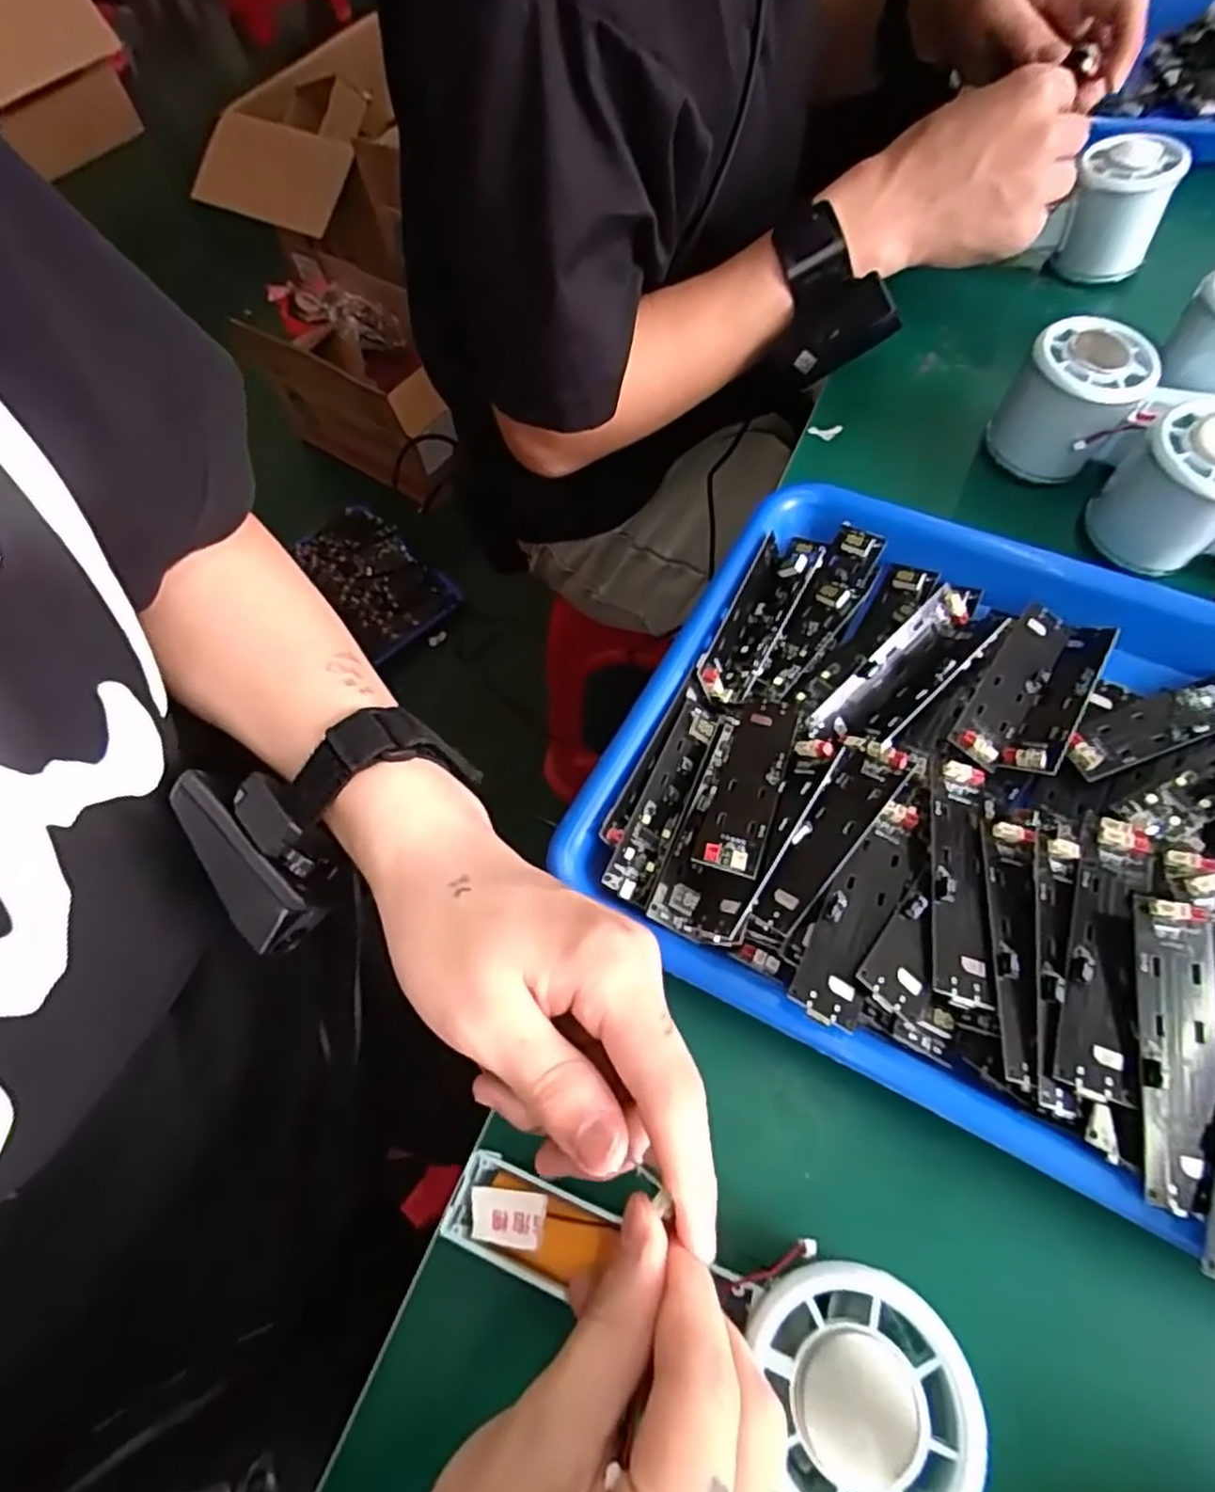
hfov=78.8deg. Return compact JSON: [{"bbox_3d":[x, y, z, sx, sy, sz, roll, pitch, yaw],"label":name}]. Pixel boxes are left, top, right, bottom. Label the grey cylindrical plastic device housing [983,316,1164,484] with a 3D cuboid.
[{"bbox_3d":[0.236,-0.176,0.378,0.059,0.059,0.055,30,68,17],"label":"grey cylindrical plastic device housing"}]

